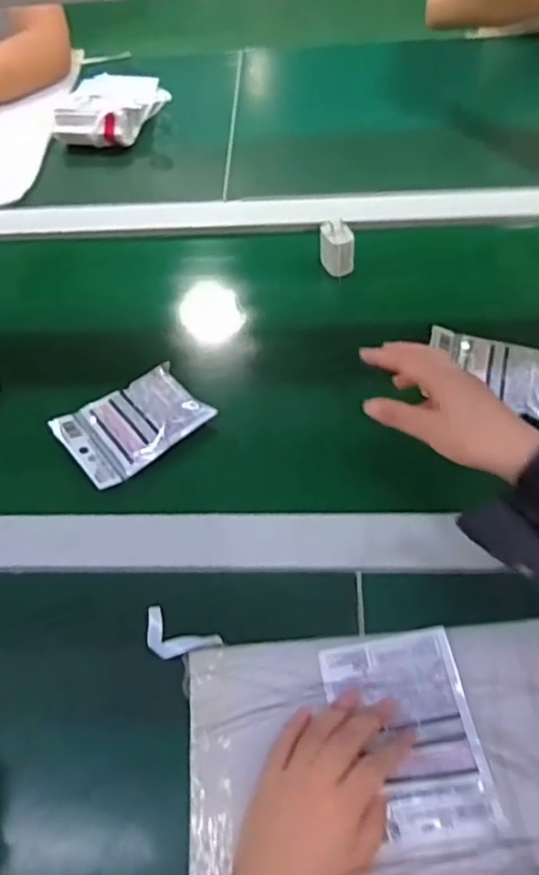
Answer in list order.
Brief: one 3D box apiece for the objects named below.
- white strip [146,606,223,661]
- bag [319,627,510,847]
[{"bbox_3d":[-0.073,0.159,0.517,0.065,0.013,0.034,21,60,17],"label":"white strip"},{"bbox_3d":[0.097,0.208,0.461,0.093,0.008,0.134,-10,55,-3],"label":"bag"}]

